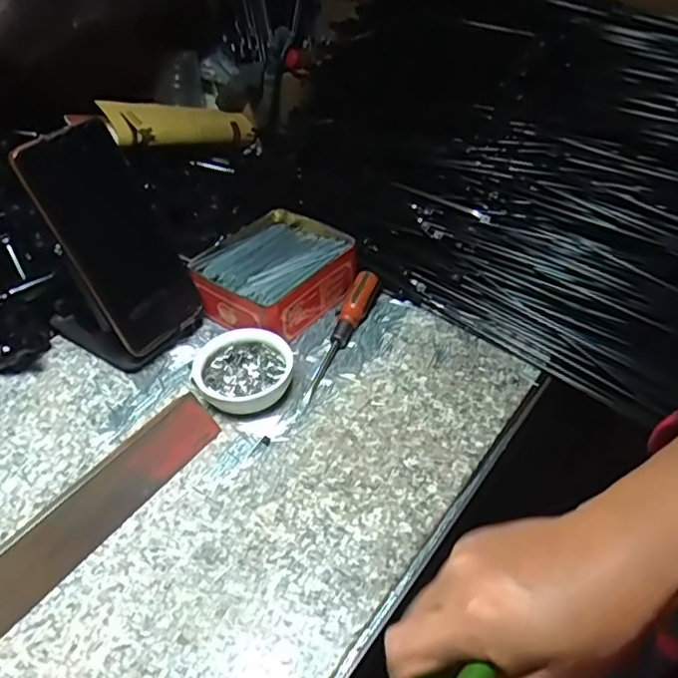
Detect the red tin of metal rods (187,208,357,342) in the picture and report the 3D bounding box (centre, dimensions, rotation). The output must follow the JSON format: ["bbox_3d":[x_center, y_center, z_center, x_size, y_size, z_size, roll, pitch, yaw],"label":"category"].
[{"bbox_3d":[-0.059,-0.057,0.535,0.114,0.042,0.122,27,50,28],"label":"red tin of metal rods"}]

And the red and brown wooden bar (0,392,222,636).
[{"bbox_3d":[-0.171,0.123,0.359,0.040,0.013,0.257,52,52,-9],"label":"red and brown wooden bar"}]

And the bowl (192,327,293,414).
[{"bbox_3d":[-0.072,0.024,0.460,0.072,0.028,0.067,-1,42,1],"label":"bowl"}]

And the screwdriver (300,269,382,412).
[{"bbox_3d":[0.000,-0.005,0.490,0.020,0.025,0.143,14,45,17],"label":"screwdriver"}]

